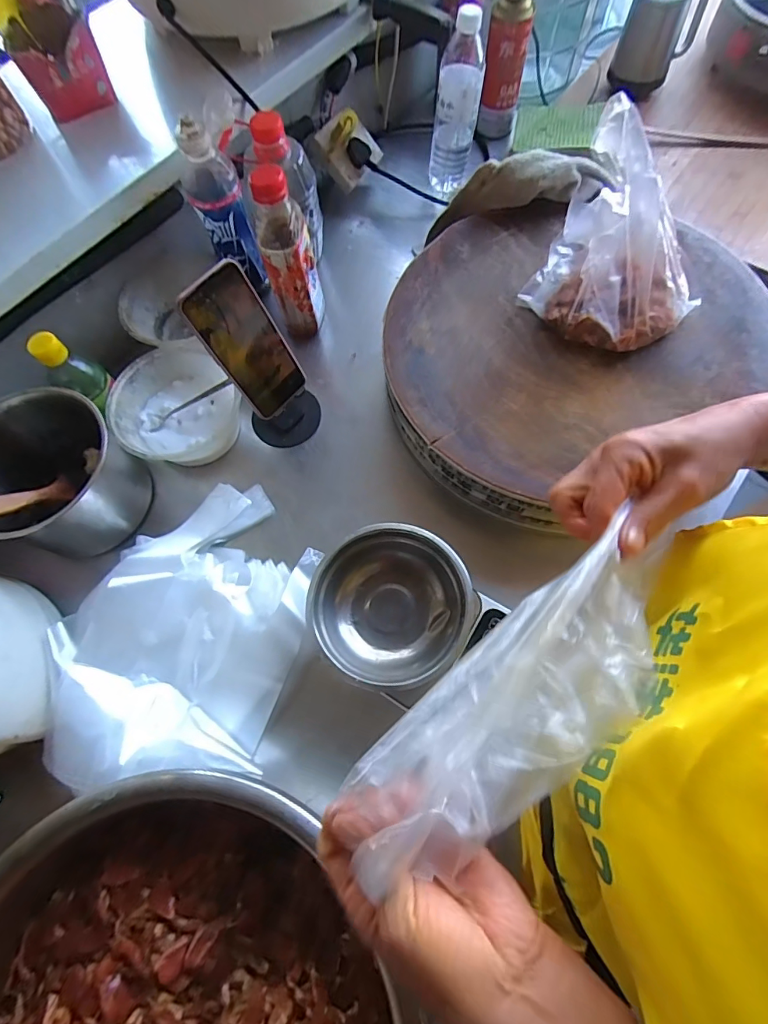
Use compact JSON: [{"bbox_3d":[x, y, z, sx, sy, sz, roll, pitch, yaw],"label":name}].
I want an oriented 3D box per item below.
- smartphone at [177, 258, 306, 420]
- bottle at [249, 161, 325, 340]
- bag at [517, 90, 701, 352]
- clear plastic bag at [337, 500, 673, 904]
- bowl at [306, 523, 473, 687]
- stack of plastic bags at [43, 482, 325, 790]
[{"bbox_3d":[-0.149,-0.184,0.503,0.012,0.164,0.080,27,70,35],"label":"smartphone"},{"bbox_3d":[-0.123,-0.334,0.598,0.063,0.210,0.072,-8,68,-1],"label":"bottle"},{"bbox_3d":[0.261,-0.281,0.482,0.175,0.188,0.113,34,73,14],"label":"bag"},{"bbox_3d":[0.080,0.101,0.245,0.225,0.026,0.077,-41,73,-11],"label":"clear plastic bag"},{"bbox_3d":[0.006,0.097,0.480,0.156,0.055,0.154,-1,68,2],"label":"bowl"},{"bbox_3d":[-0.214,0.117,0.506,0.242,0.048,0.334,15,64,2],"label":"stack of plastic bags"}]

